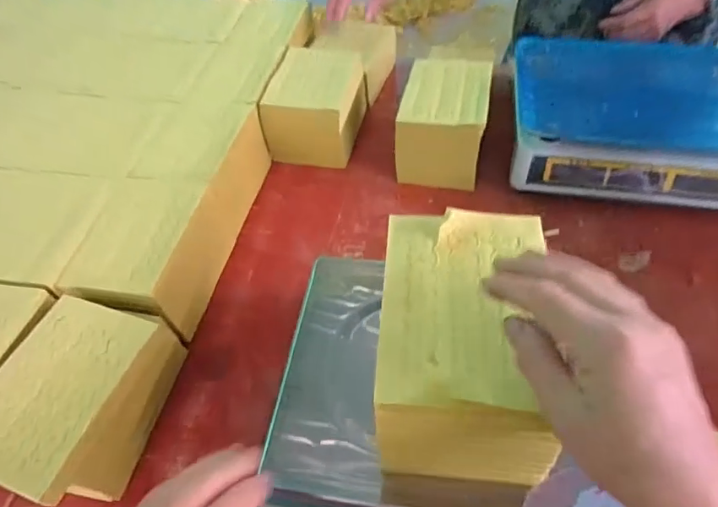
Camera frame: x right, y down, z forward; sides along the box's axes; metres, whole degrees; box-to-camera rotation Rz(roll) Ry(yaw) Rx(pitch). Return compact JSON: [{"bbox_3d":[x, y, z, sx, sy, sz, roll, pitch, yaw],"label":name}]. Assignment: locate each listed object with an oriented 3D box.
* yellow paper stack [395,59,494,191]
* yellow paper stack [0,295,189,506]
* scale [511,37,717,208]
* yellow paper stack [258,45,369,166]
[{"bbox_3d":[0.118,-0.190,0.718,0.129,0.110,0.169,8,53,9],"label":"yellow paper stack"},{"bbox_3d":[-0.265,0.142,0.472,0.118,0.100,0.171,10,53,11],"label":"yellow paper stack"},{"bbox_3d":[0.387,-0.197,0.695,0.330,0.093,0.256,6,53,8],"label":"scale"},{"bbox_3d":[-0.065,-0.231,0.767,0.119,0.106,0.163,8,53,9],"label":"yellow paper stack"}]

